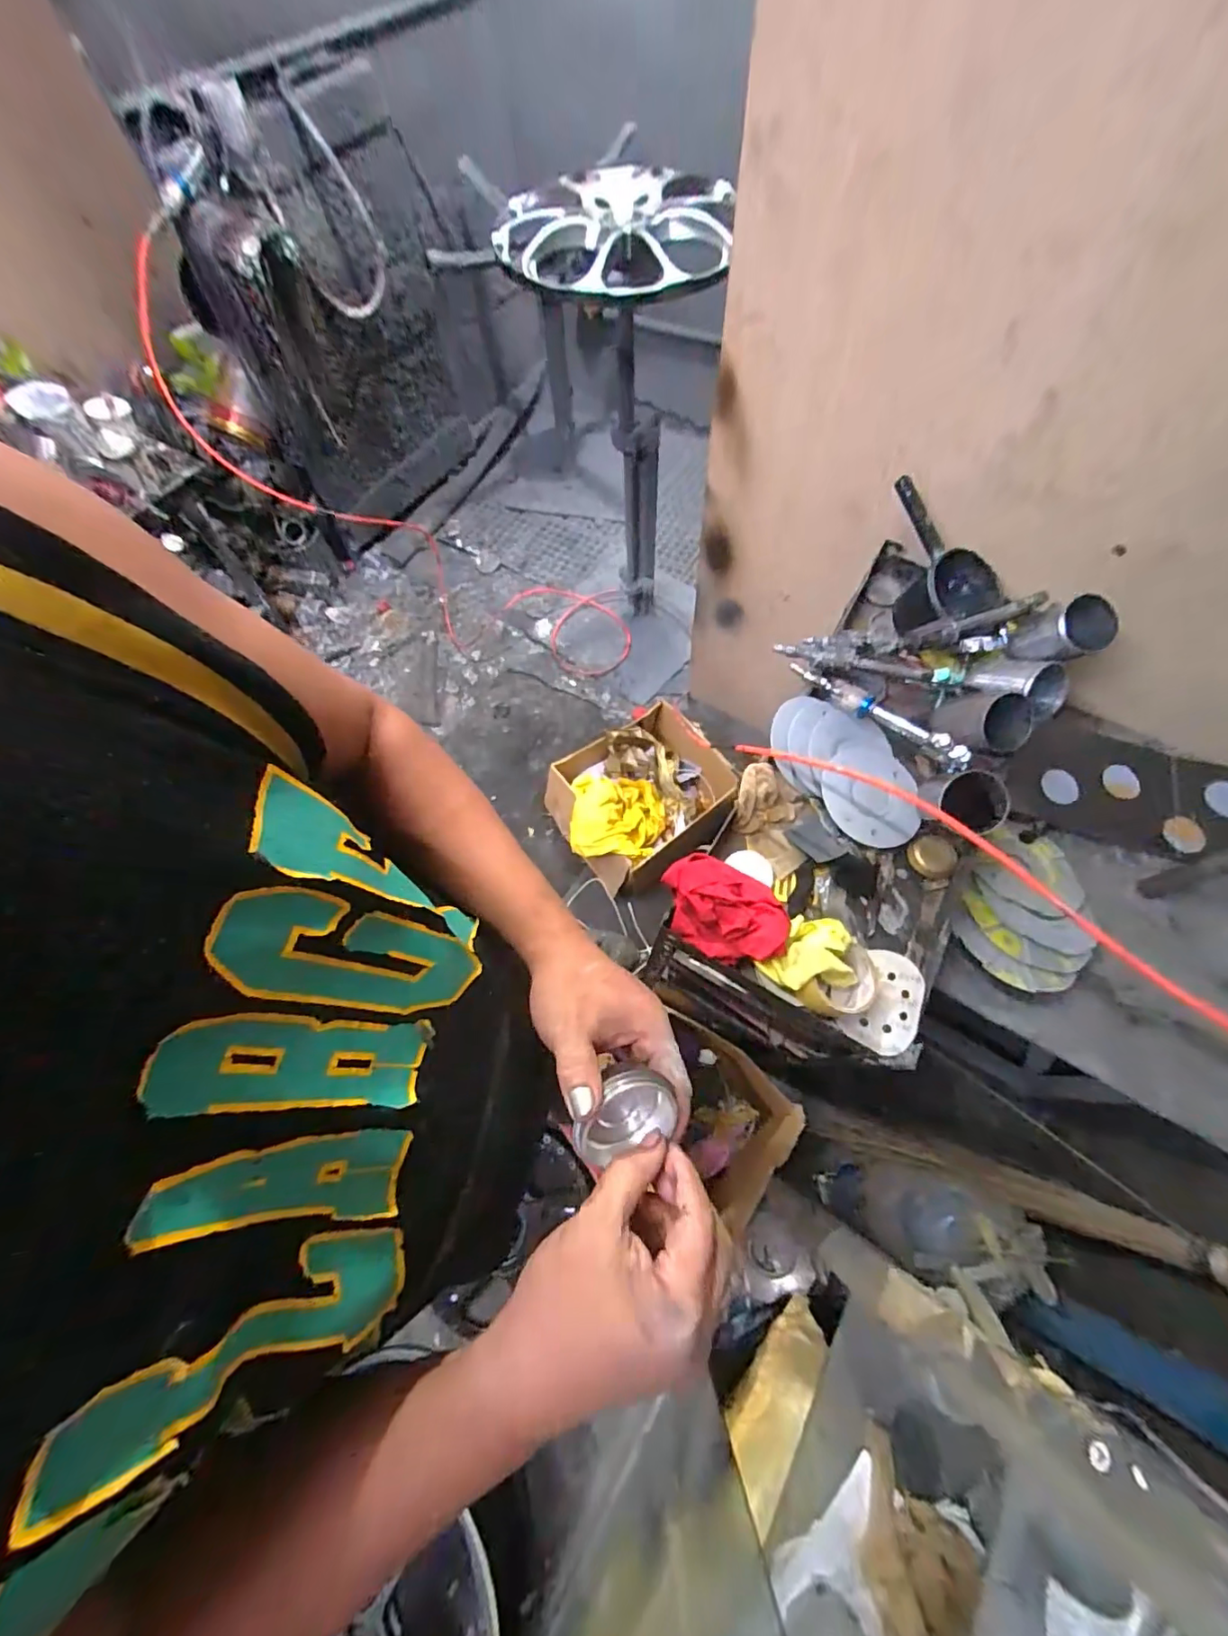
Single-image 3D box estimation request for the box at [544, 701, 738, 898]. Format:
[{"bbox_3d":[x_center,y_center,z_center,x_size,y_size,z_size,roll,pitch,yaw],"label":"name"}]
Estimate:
[{"bbox_3d":[0.060,-0.062,1.411,0.461,0.211,0.346,-40,69,-14],"label":"box"}]

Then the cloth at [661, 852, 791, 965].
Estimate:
[{"bbox_3d":[0.134,0.110,0.653,0.161,0.042,0.112,24,68,14],"label":"cloth"}]

